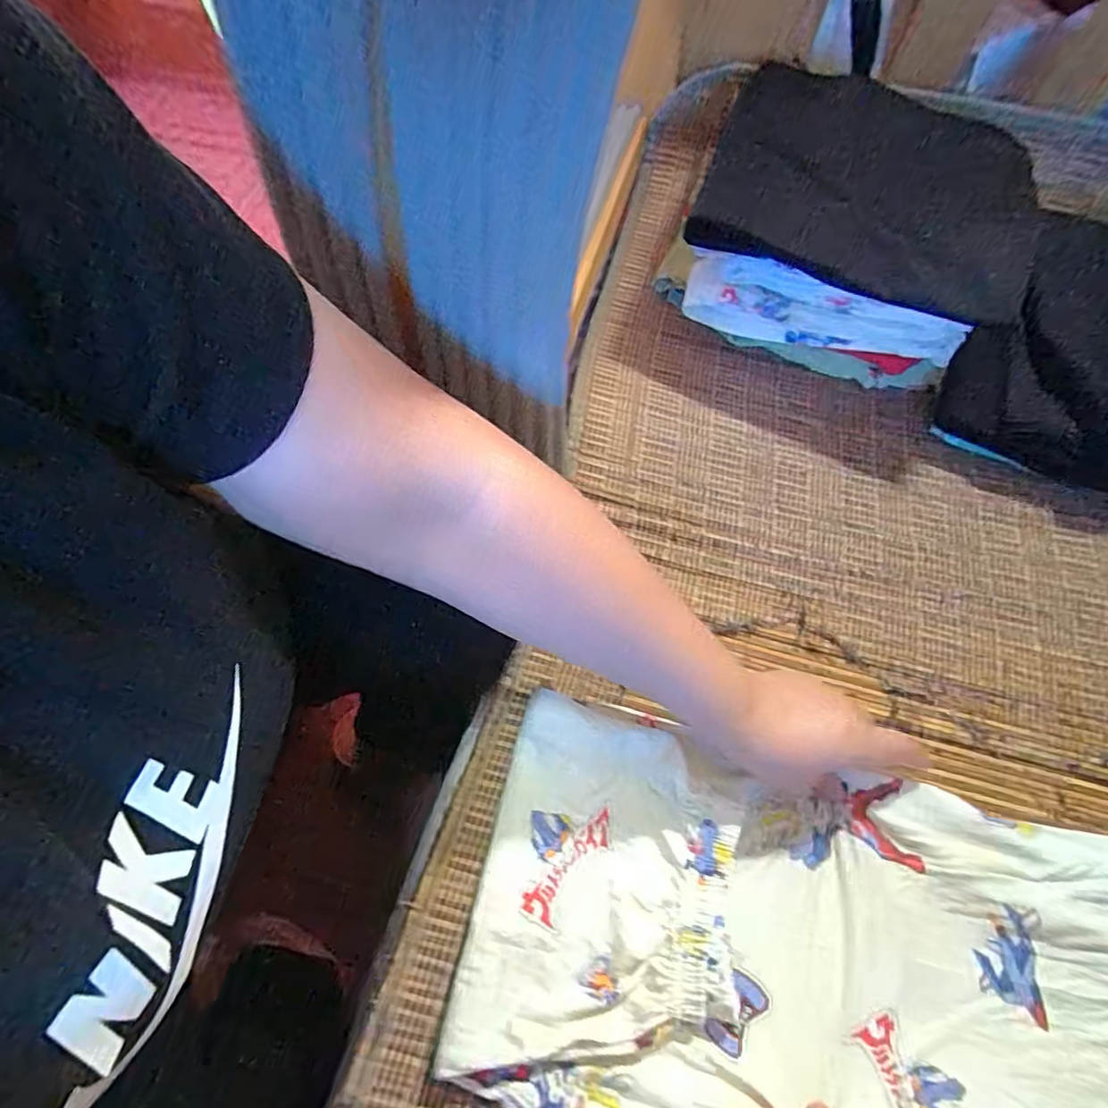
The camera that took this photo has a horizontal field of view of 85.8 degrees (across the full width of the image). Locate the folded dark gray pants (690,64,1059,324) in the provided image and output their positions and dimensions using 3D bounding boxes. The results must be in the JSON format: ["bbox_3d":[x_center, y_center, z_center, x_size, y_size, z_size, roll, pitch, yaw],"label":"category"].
[{"bbox_3d":[0.287,-0.325,0.566,0.303,0.174,0.042,21,67,10],"label":"folded dark gray pants"}]

